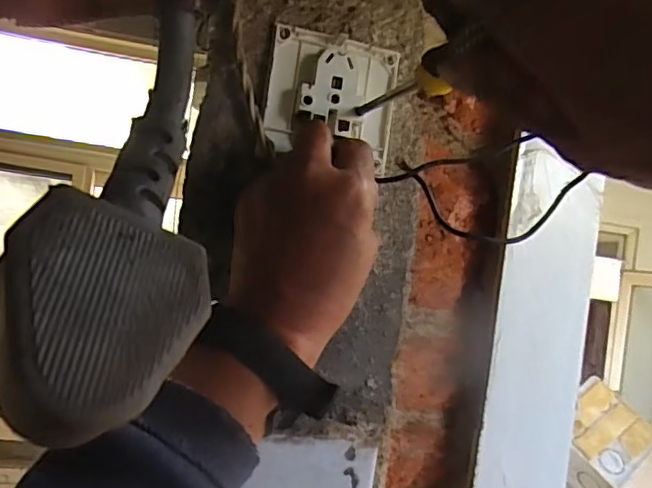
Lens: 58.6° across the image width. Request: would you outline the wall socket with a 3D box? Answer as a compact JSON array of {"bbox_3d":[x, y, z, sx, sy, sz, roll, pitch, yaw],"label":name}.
[{"bbox_3d":[0.007,-0.099,0.377,0.084,0.077,0.025,9,-3,-18],"label":"wall socket"}]

